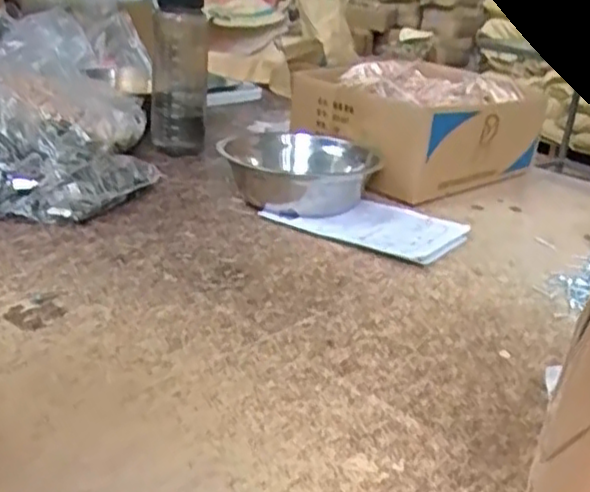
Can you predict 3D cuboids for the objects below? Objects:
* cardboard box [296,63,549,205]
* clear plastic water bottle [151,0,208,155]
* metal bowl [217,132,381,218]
[{"bbox_3d":[0.181,-0.187,1.082,0.332,0.143,0.282,-16,31,-41],"label":"cardboard box"},{"bbox_3d":[-0.173,-0.260,1.037,0.083,0.226,0.063,2,24,-8],"label":"clear plastic water bottle"},{"bbox_3d":[0.004,-0.093,0.910,0.184,0.071,0.184,5,23,-2],"label":"metal bowl"}]

